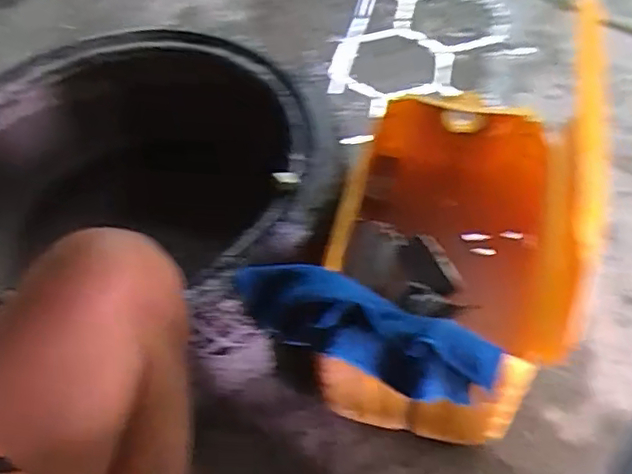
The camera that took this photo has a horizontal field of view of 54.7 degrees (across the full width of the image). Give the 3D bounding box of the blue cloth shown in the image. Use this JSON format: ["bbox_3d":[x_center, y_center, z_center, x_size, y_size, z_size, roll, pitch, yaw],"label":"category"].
[{"bbox_3d":[0.040,0.091,0.625,0.288,0.057,0.076,21,56,19],"label":"blue cloth"}]

